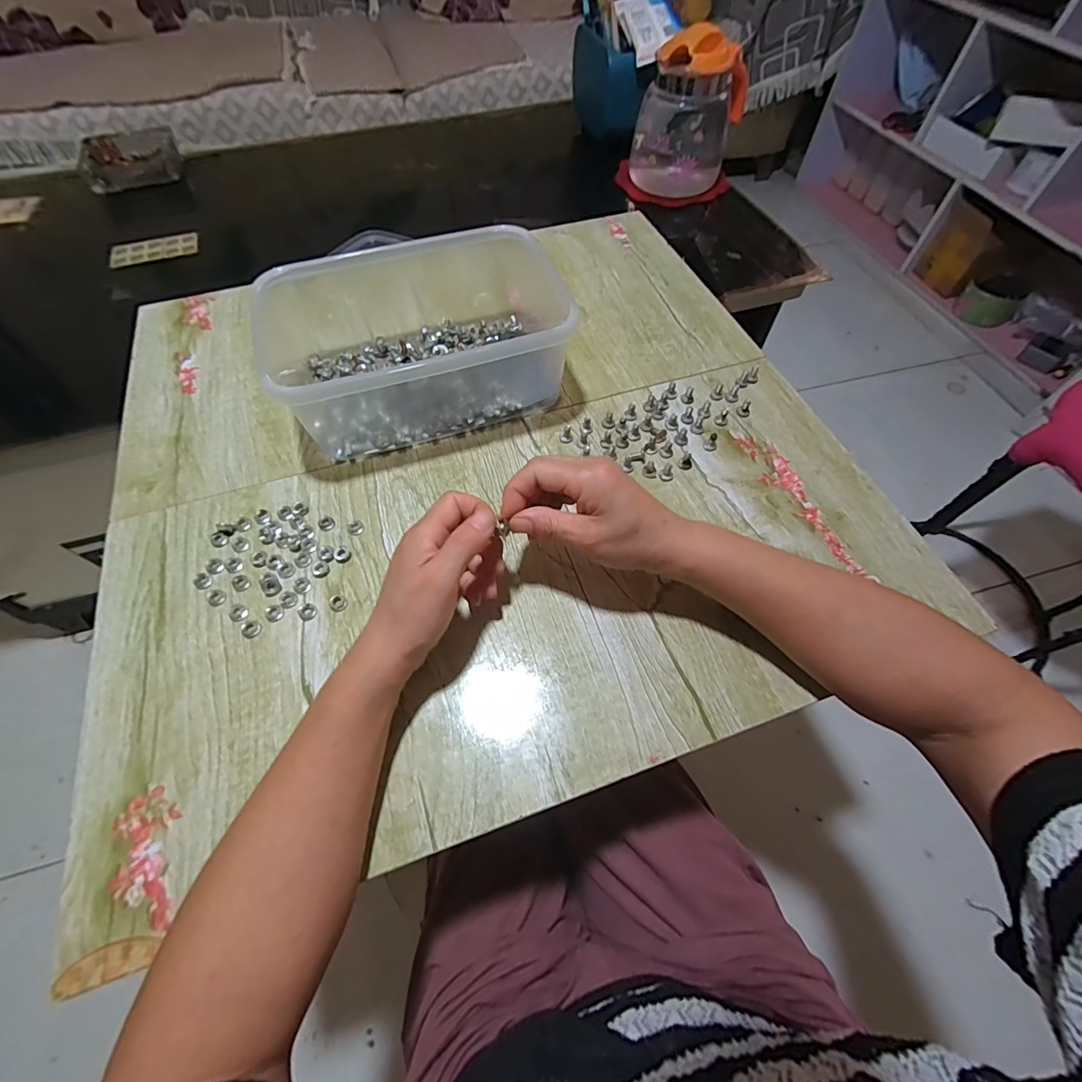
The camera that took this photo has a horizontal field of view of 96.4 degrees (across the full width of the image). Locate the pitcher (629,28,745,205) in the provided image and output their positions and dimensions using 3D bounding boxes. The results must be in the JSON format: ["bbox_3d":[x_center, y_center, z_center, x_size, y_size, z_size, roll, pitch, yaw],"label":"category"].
[{"bbox_3d":[0.243,-0.700,0.790,0.160,0.183,0.160,15,60,8],"label":"pitcher"}]

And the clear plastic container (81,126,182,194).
[{"bbox_3d":[-0.736,-0.692,0.873,0.156,0.044,0.132,-21,62,-13],"label":"clear plastic container"}]

